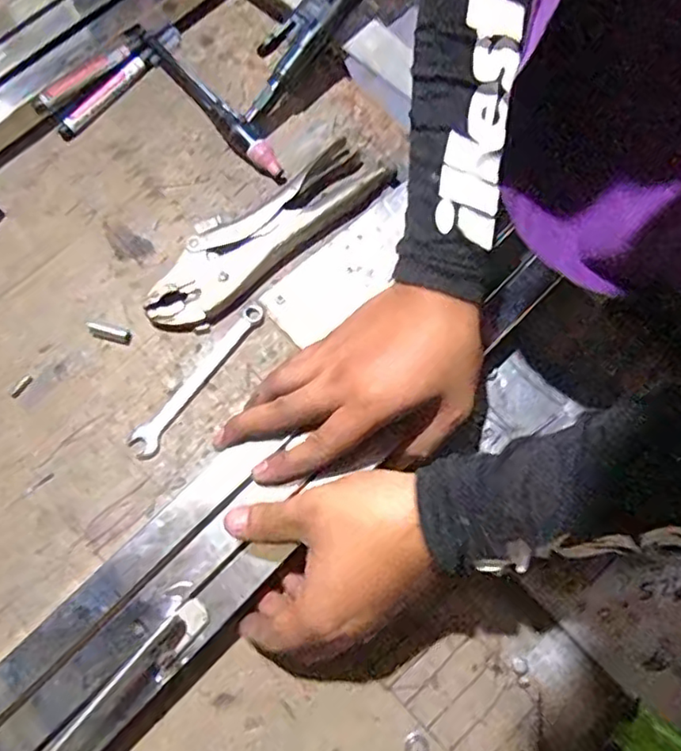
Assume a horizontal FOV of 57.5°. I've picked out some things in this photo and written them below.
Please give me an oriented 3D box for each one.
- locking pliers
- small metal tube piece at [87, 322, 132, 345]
[{"bbox_3d":[-0.062,-0.115,0.495,0.214,0.015,0.055,-39,78,-11],"label":"locking pliers"},{"bbox_3d":[-0.175,-0.032,0.468,0.034,0.005,0.011,14,74,3],"label":"small metal tube piece"}]

